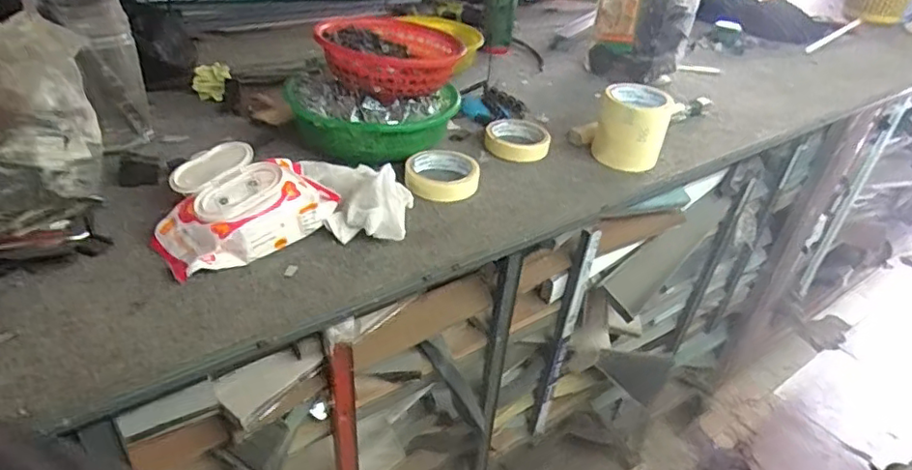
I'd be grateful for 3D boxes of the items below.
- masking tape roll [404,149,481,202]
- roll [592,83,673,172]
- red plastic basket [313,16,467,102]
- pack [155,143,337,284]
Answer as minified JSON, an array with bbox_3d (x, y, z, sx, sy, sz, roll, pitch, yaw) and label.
[{"bbox_3d":[-0.017,-0.080,0.789,0.095,0.027,0.095,4,34,-3],"label":"masking tape roll"},{"bbox_3d":[0.251,-0.154,0.877,0.096,0.094,0.095,10,34,6],"label":"roll"},{"bbox_3d":[-0.083,-0.238,0.808,0.175,0.060,0.192,9,34,5],"label":"red plastic basket"},{"bbox_3d":[-0.236,-0.036,0.650,0.178,0.068,0.141,-26,45,-38],"label":"pack"}]

